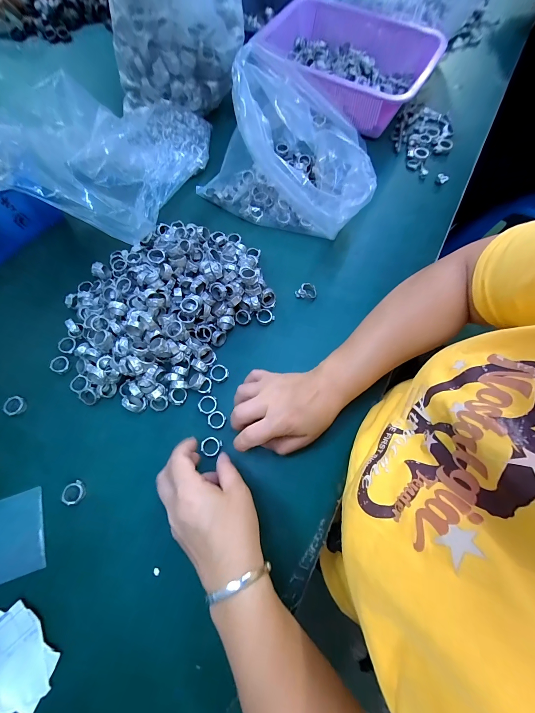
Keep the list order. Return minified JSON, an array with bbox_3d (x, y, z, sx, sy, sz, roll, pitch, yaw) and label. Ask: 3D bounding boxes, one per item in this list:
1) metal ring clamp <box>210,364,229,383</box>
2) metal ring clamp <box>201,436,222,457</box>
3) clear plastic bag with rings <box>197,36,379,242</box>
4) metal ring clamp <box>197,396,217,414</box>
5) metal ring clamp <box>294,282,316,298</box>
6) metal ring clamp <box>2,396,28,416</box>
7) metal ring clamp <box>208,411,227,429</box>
[{"bbox_3d":[-0.061,0.021,0.353,0.022,0.008,0.024,0,70,-1],"label":"metal ring clamp"},{"bbox_3d":[-0.066,0.104,0.321,0.023,0.004,0.021,23,71,7],"label":"metal ring clamp"},{"bbox_3d":[0.034,-0.294,0.388,0.243,0.147,0.148,23,71,7],"label":"clear plastic bag with rings"},{"bbox_3d":[-0.074,0.059,0.338,0.023,0.004,0.022,3,70,0],"label":"metal ring clamp"},{"bbox_3d":[0.056,-0.092,0.391,0.031,0.014,0.023,-28,73,-11],"label":"metal ring clamp"},{"bbox_3d":[-0.304,0.059,0.330,0.024,0.006,0.022,0,70,-1],"label":"metal ring clamp"},{"bbox_3d":[-0.061,0.076,0.332,0.021,0.004,0.020,0,70,-1],"label":"metal ring clamp"}]

